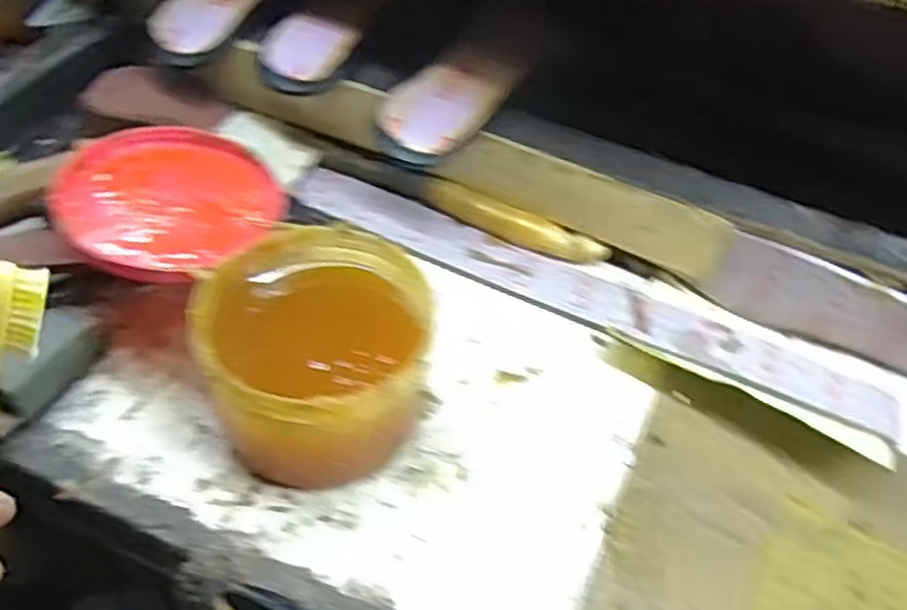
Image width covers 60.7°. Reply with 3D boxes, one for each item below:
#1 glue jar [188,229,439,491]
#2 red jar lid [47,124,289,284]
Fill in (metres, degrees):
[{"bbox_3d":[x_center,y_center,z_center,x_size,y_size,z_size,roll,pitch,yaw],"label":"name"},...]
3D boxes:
[{"bbox_3d":[-0.072,0.027,0.421,0.114,0.085,0.120,2,51,-2],"label":"glue jar"},{"bbox_3d":[-0.162,-0.061,0.437,0.114,0.017,0.114,5,50,-6],"label":"red jar lid"}]

